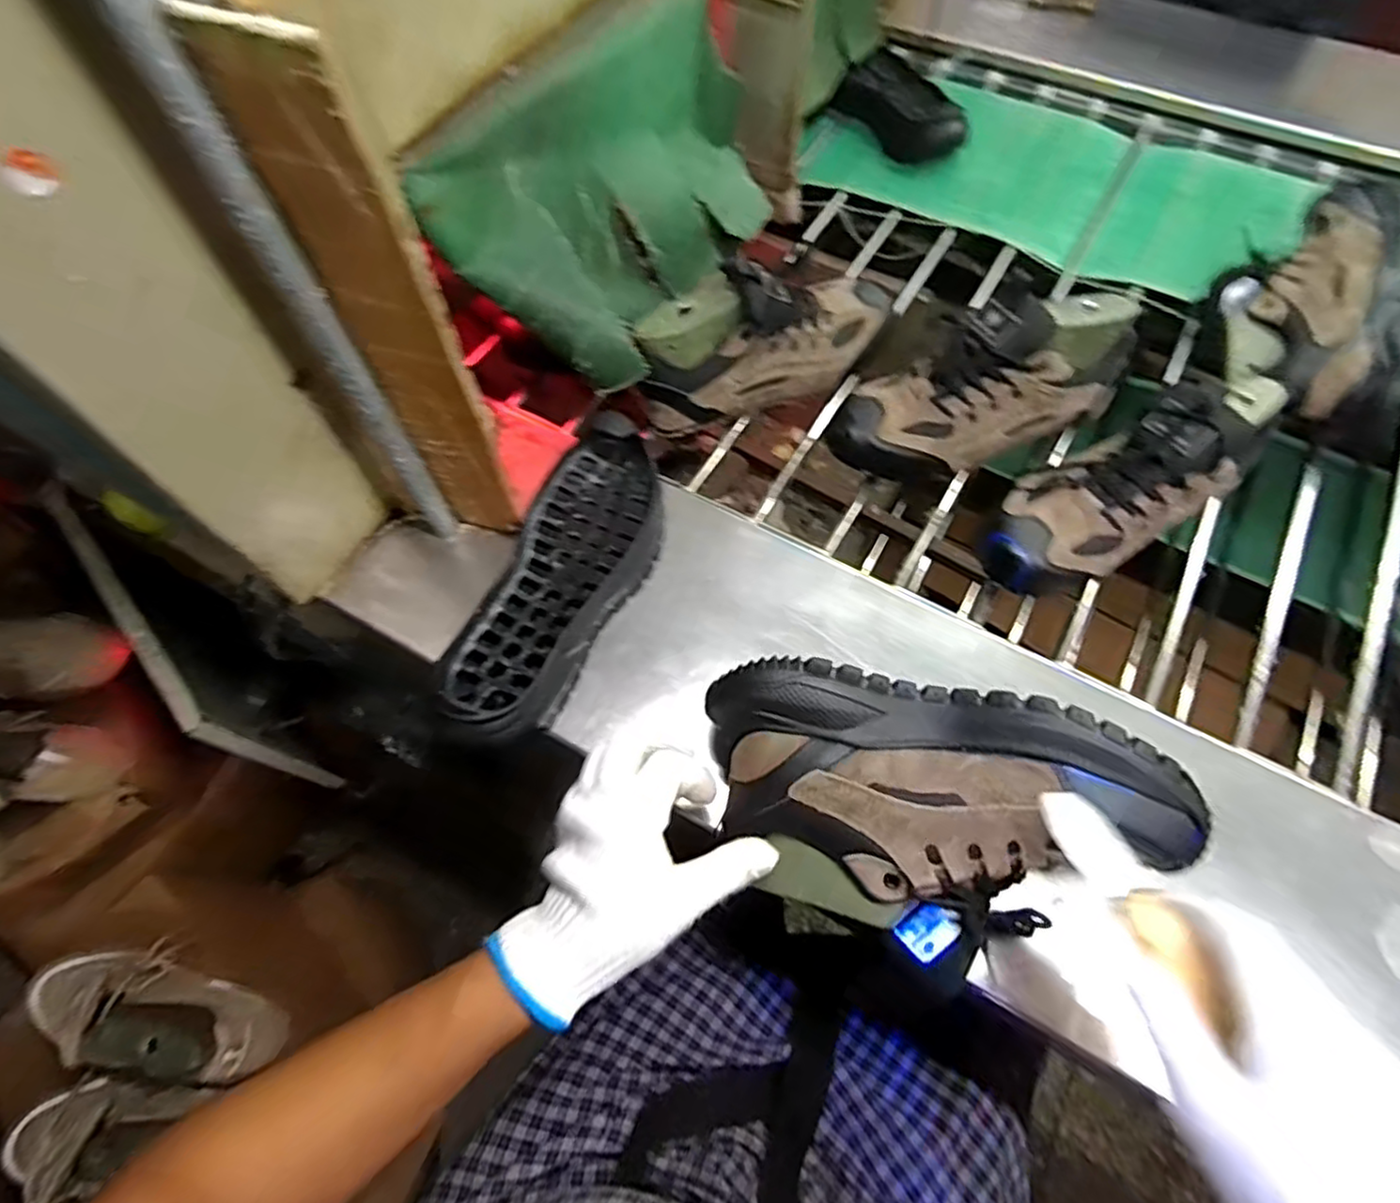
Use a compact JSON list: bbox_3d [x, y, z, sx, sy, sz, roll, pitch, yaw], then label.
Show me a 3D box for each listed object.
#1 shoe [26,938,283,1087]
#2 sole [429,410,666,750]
[{"bbox_3d":[-0.535,0.391,0.665,0.275,0.086,0.081,15,66,9],"label":"shoe"},{"bbox_3d":[-0.100,-0.026,0.549,0.107,0.053,0.271,17,66,9],"label":"sole"}]

